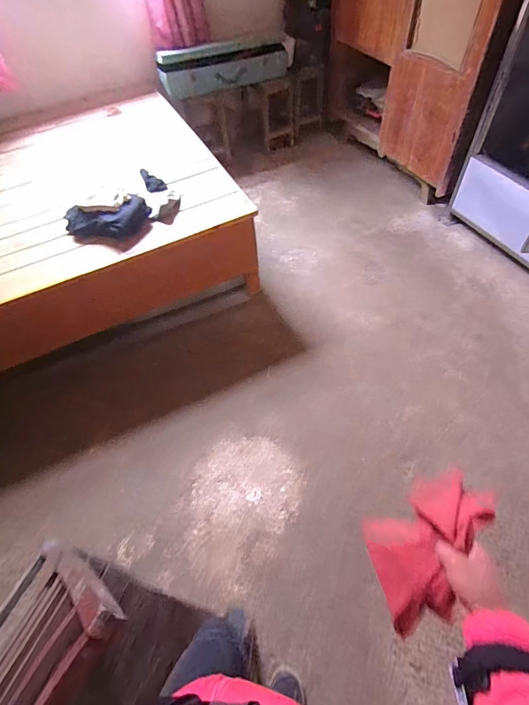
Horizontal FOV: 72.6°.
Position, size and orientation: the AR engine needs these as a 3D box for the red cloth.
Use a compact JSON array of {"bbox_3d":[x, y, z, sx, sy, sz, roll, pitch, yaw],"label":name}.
[{"bbox_3d":[0.230,0.275,0.516,0.049,0.215,0.162,29,27,-14],"label":"red cloth"}]

